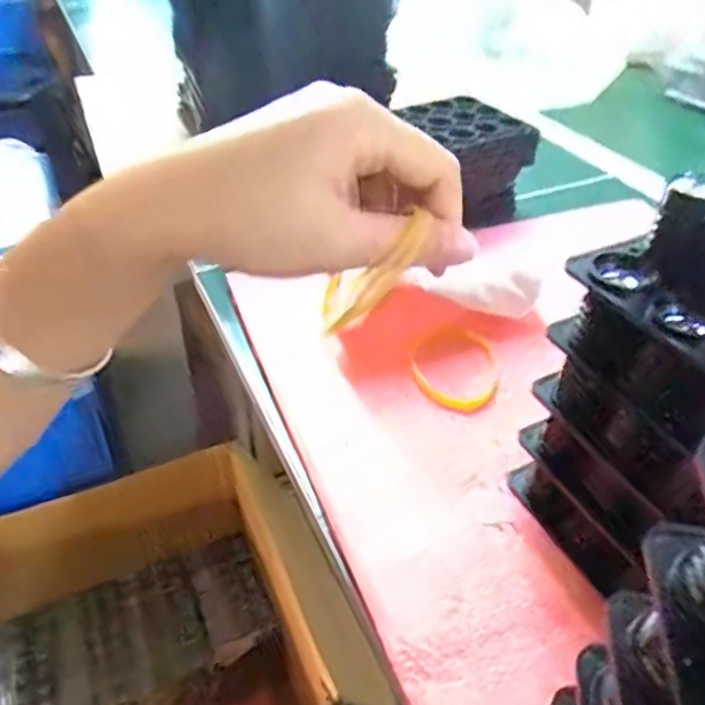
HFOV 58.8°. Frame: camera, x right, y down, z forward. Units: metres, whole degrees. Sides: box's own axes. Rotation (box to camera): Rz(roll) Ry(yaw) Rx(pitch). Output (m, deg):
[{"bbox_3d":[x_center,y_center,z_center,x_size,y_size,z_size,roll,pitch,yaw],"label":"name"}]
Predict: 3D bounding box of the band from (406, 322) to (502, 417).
[{"bbox_3d":[0.067,0.010,0.402,0.057,0.004,0.066,-18,53,-11],"label":"band"}]

